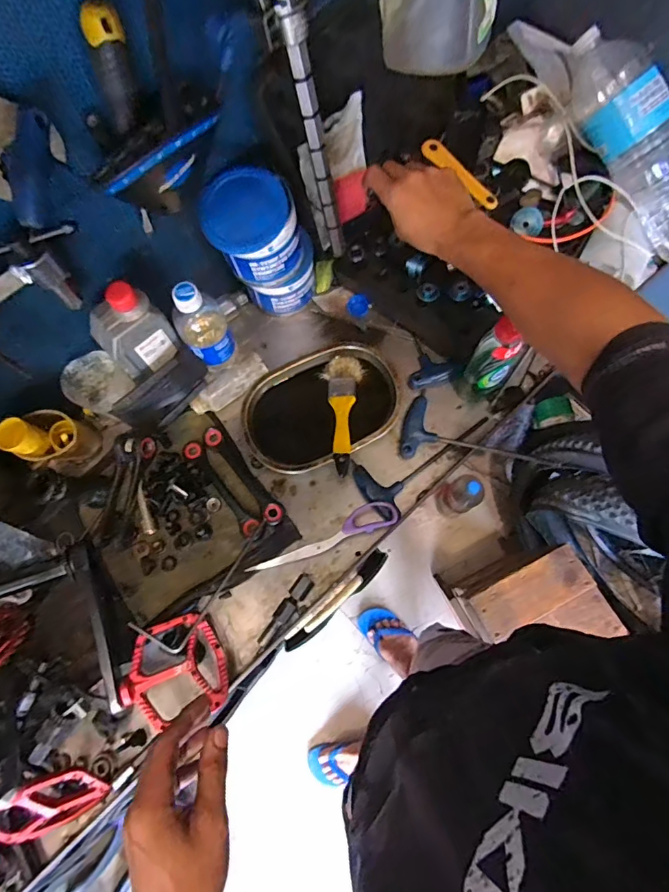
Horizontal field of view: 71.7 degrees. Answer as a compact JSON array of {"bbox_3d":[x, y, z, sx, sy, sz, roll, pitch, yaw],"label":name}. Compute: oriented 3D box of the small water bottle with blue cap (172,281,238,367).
[{"bbox_3d":[-0.171,-0.156,0.597,0.058,0.143,0.059,-1,73,2],"label":"small water bottle with blue cap"}]

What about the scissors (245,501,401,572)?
[{"bbox_3d":[-0.015,0.117,0.592,0.202,0.023,0.035,-21,74,-4],"label":"scissors"}]

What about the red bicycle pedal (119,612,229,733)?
[{"bbox_3d":[-0.185,0.259,0.536,0.112,0.016,0.106,-14,72,-19],"label":"red bicycle pedal"}]

